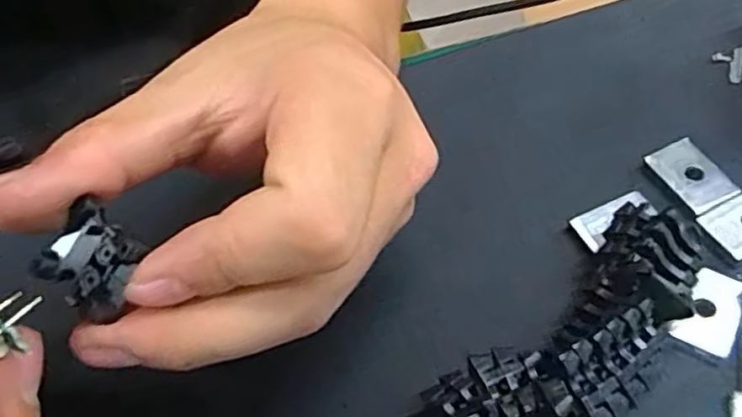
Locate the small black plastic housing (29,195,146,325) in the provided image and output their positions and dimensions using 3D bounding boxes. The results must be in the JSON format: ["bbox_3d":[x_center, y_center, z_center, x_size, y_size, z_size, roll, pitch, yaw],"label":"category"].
[{"bbox_3d":[-0.060,0.011,0.149,0.019,0.012,0.020,35,94,8],"label":"small black plastic housing"}]

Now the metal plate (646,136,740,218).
[{"bbox_3d":[0.112,-0.012,0.236,0.019,0.004,0.027,-22,56,-11],"label":"metal plate"}]

